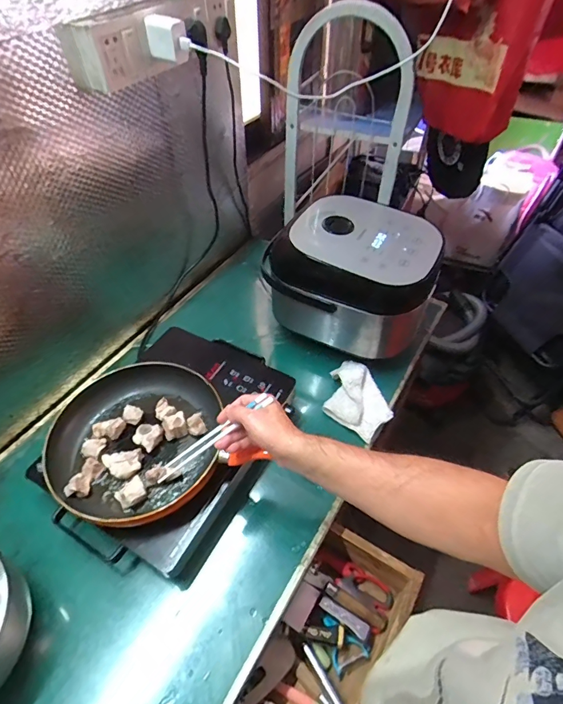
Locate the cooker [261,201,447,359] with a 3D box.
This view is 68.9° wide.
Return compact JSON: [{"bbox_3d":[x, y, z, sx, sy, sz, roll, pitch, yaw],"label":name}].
[{"bbox_3d":[0.161,-0.175,0.887,0.310,0.208,0.272,28,55,22],"label":"cooker"}]

